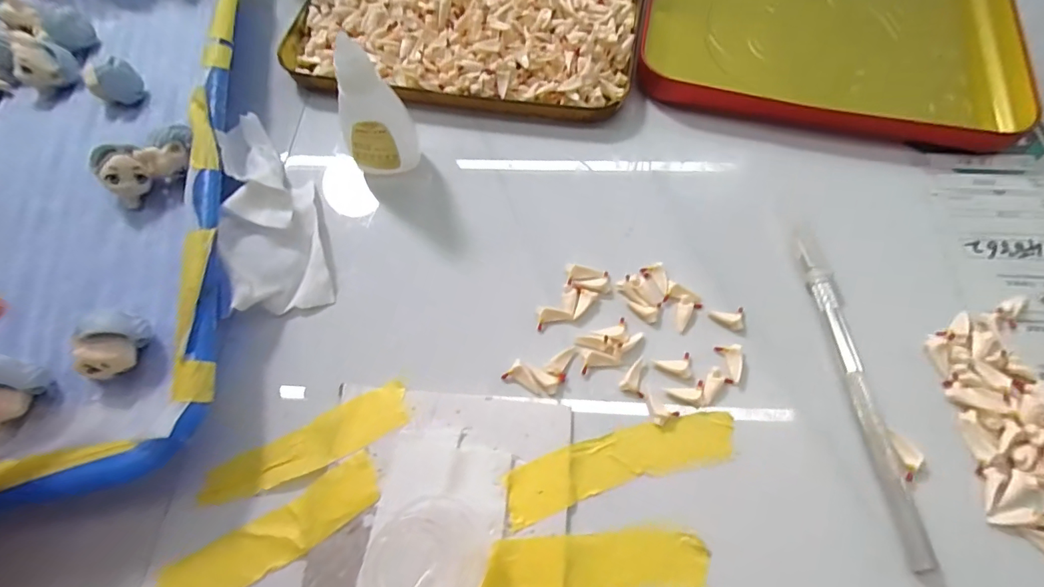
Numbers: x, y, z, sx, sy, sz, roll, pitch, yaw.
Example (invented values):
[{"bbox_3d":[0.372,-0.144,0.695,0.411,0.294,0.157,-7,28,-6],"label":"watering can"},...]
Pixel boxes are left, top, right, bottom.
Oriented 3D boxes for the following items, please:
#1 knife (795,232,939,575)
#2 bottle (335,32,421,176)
[{"bbox_3d":[0.137,0.034,0.187,0.012,0.007,0.134,-4,64,-1],"label":"knife"},{"bbox_3d":[-0.069,-0.082,0.214,0.027,0.060,0.023,11,65,6],"label":"bottle"}]

